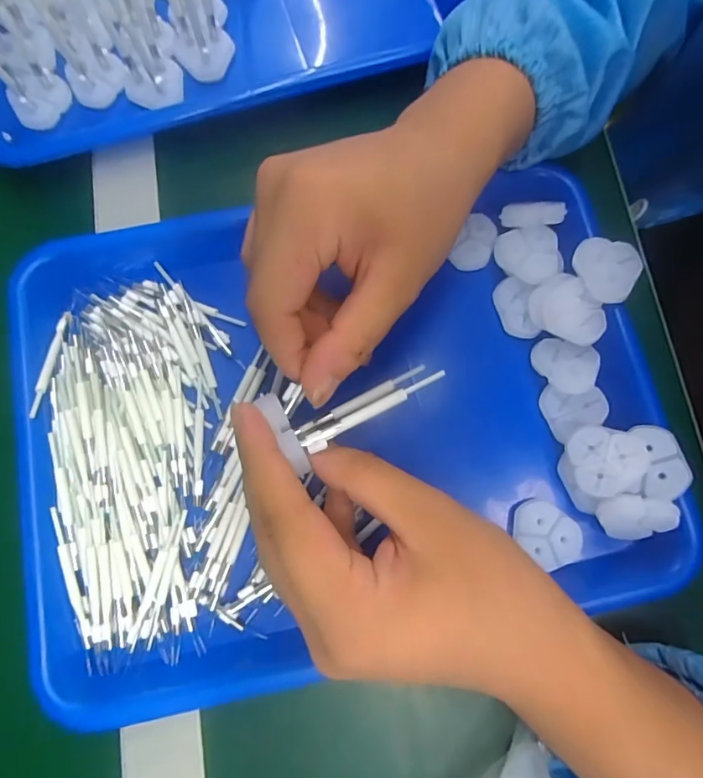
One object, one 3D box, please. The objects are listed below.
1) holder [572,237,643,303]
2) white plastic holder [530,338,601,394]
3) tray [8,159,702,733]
[{"bbox_3d":[0.142,-0.066,0.273,0.032,0.021,0.036,-31,80,-7],"label":"holder"},{"bbox_3d":[0.120,-0.013,0.273,0.035,0.007,0.030,18,78,3],"label":"white plastic holder"},{"bbox_3d":[-0.005,0.012,0.265,0.329,0.037,0.241,-11,78,-3],"label":"tray"}]

